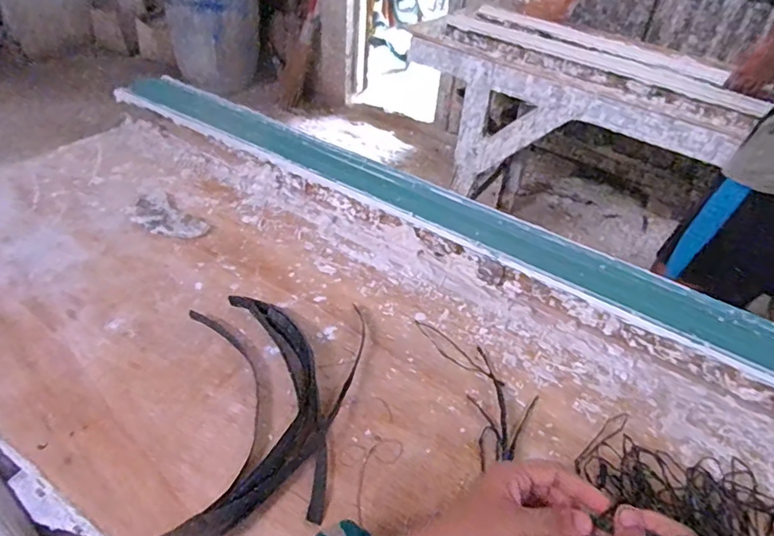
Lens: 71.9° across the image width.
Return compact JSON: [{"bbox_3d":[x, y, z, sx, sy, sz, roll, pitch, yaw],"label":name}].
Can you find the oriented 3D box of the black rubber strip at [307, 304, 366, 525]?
[{"bbox_3d":[-0.046,0.127,0.542,0.019,0.015,0.261,9,40,3],"label":"black rubber strip"}]

